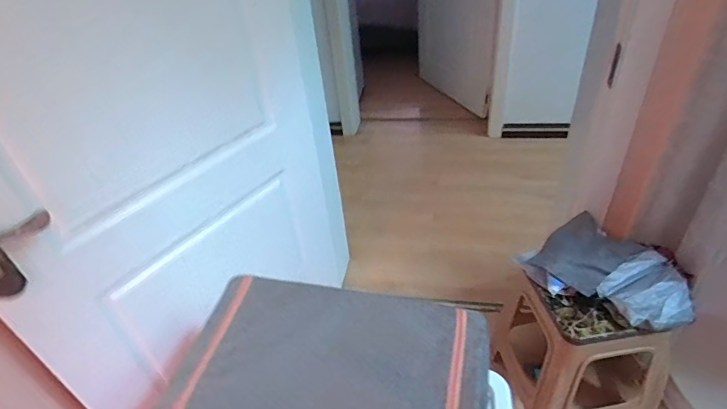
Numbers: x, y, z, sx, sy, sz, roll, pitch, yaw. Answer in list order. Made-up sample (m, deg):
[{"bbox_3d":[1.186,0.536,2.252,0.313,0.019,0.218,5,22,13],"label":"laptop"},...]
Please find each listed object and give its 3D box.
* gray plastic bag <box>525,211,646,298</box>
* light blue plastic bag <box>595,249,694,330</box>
[{"bbox_3d":[0.572,0.121,1.128,0.203,0.083,0.159,-27,45,-22],"label":"gray plastic bag"},{"bbox_3d":[0.683,0.205,1.038,0.184,0.057,0.167,-22,43,-17],"label":"light blue plastic bag"}]

